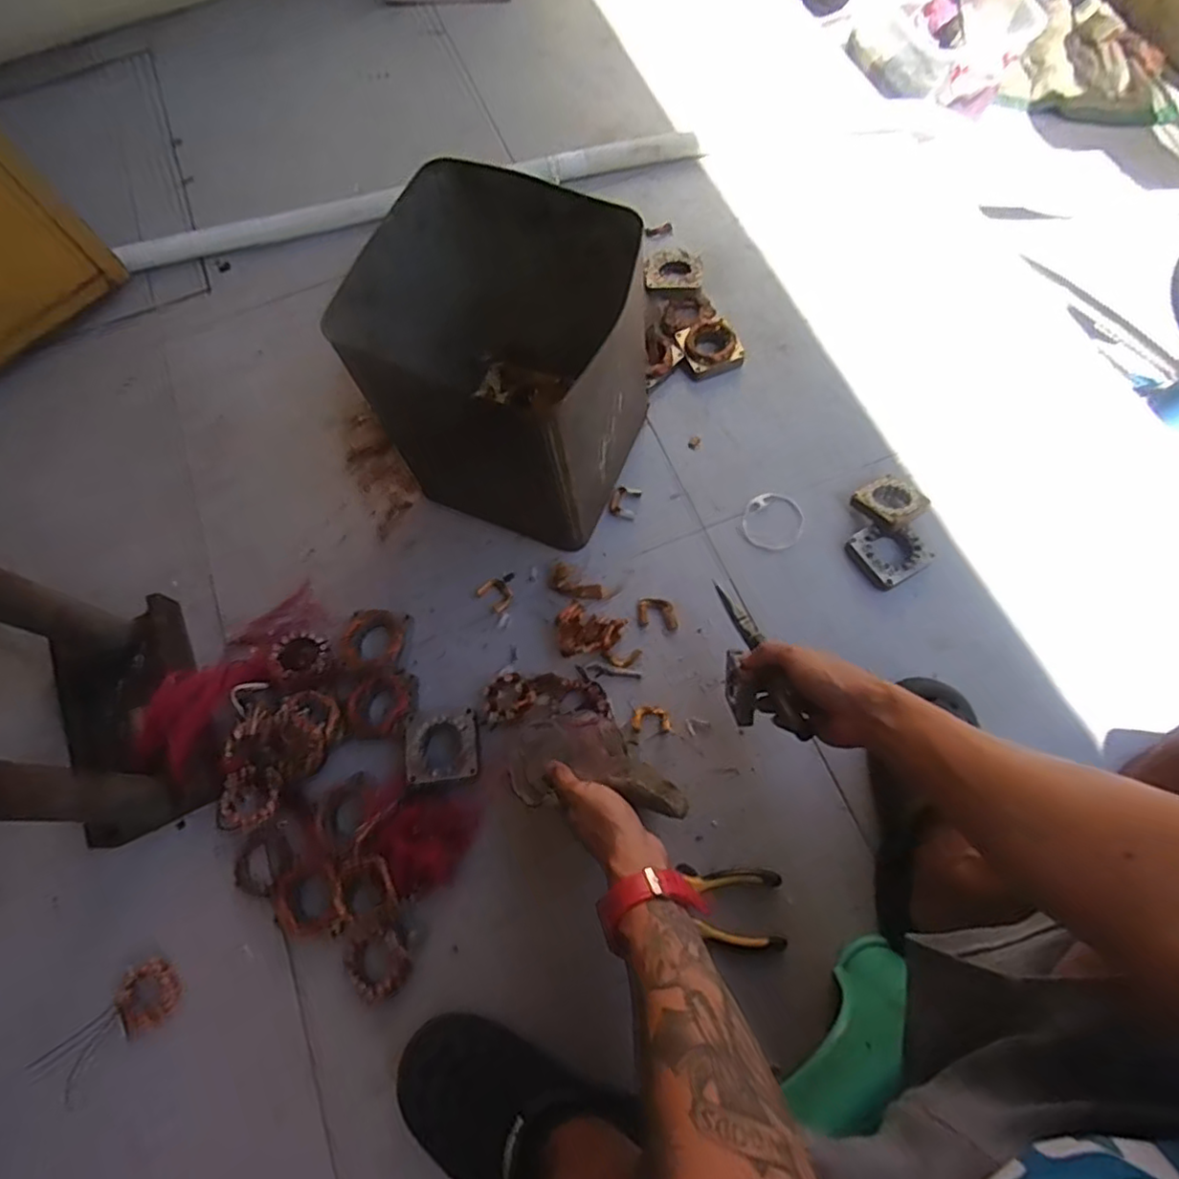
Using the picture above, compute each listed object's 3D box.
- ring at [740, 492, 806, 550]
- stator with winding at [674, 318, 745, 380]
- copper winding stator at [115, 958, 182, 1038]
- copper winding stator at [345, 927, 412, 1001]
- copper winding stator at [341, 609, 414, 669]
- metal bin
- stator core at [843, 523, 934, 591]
[{"bbox_3d":[0.226,-0.084,0.804,0.074,0.004,0.078,-1,70,2],"label":"ring"},{"bbox_3d":[0.163,-0.324,0.885,0.076,0.032,0.071,-27,71,-8],"label":"stator with winding"},{"bbox_3d":[-0.443,0.408,0.658,0.058,0.021,0.060,-1,70,2],"label":"copper winding stator"},{"bbox_3d":[-0.207,0.368,0.645,0.061,0.024,0.062,-1,70,2],"label":"copper winding stator"},{"bbox_3d":[-0.252,0.059,0.766,0.072,0.023,0.068,5,70,4],"label":"copper winding stator"},{"bbox_3d":[-0.084,-0.240,0.728,0.266,0.295,0.248,23,72,10],"label":"metal bin"},{"bbox_3d":[0.355,-0.046,0.776,0.077,0.018,0.077,-30,72,-9],"label":"stator core"}]

